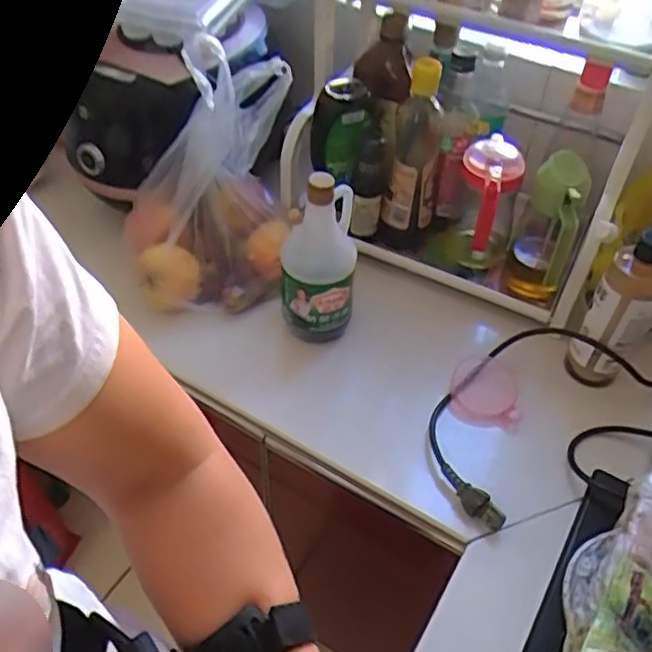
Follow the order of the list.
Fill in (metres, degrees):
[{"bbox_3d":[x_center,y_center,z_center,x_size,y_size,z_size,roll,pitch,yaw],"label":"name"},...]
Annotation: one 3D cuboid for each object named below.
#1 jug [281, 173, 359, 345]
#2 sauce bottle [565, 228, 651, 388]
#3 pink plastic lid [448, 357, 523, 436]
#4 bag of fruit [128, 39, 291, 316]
[{"bbox_3d":[-0.010,-0.081,0.769,0.084,0.210,0.087,0,47,-2],"label":"jug"},{"bbox_3d":[0.324,-0.011,0.717,0.069,0.199,0.065,27,51,22],"label":"sauce bottle"},{"bbox_3d":[0.187,0.076,0.762,0.078,0.032,0.086,11,47,8],"label":"pink plastic lid"},{"bbox_3d":[-0.146,-0.176,0.806,0.209,0.254,0.187,-11,48,-12],"label":"bag of fruit"}]

